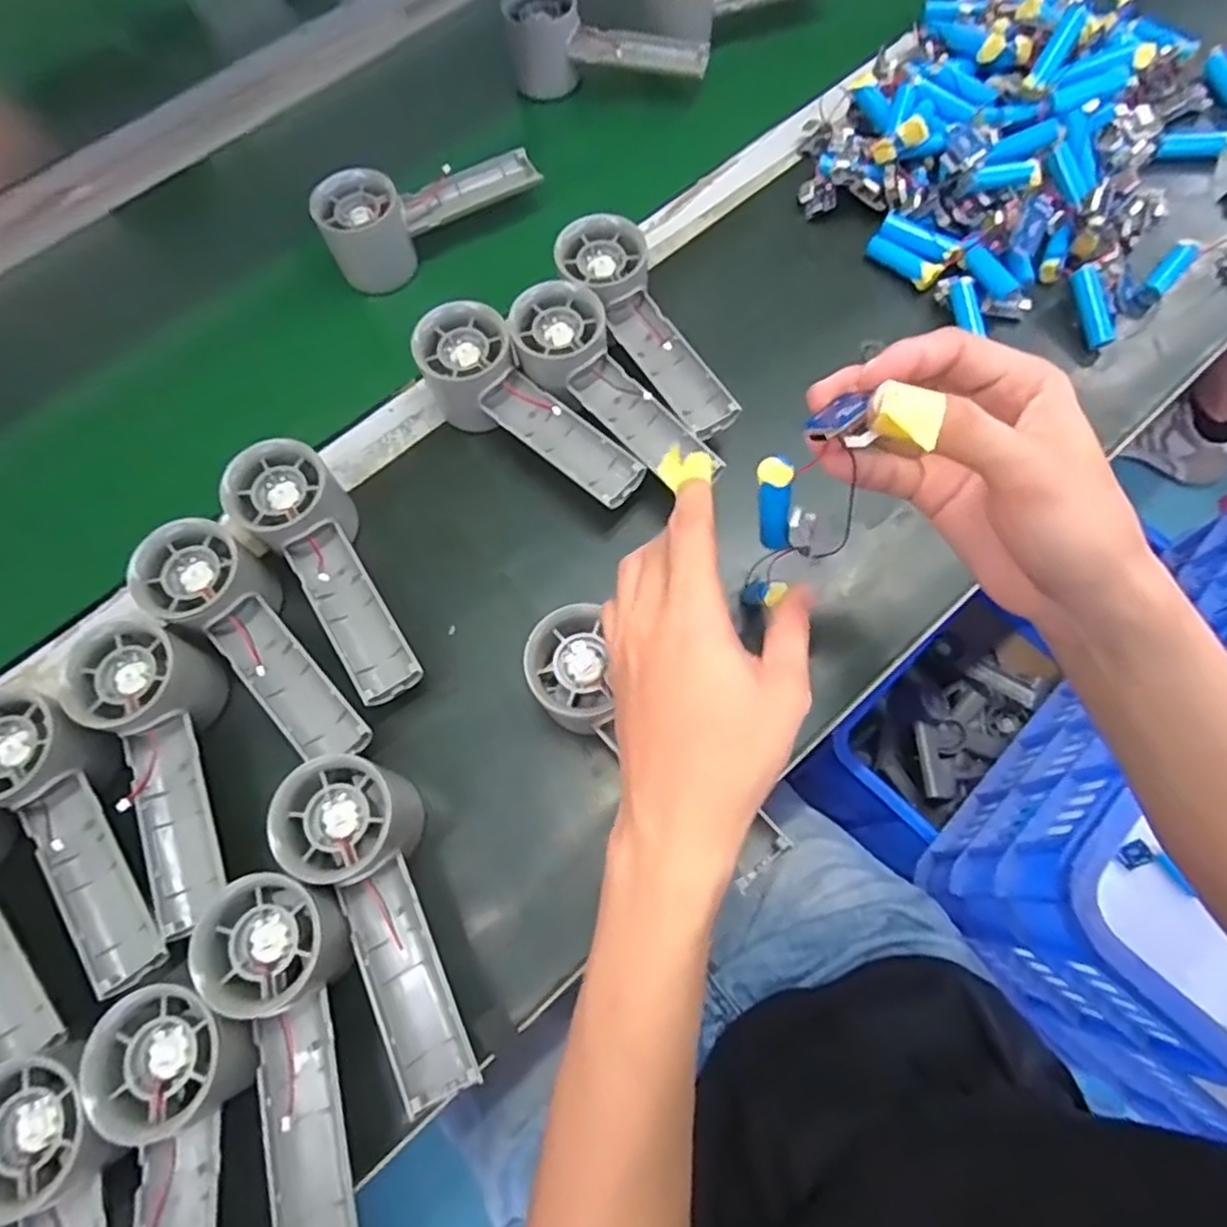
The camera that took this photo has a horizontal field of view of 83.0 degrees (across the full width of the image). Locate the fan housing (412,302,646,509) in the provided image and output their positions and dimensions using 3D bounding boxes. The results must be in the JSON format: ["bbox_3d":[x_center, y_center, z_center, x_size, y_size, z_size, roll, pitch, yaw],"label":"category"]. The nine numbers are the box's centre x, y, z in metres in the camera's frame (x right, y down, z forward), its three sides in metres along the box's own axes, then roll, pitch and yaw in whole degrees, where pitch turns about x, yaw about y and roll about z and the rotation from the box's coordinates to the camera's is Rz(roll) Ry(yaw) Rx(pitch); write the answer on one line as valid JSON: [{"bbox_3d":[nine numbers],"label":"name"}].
[{"bbox_3d":[-0.051,-0.119,0.430,0.156,0.054,0.050,40,75,4],"label":"fan housing"}]

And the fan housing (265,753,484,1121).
[{"bbox_3d":[-0.109,0.145,0.332,0.055,0.045,0.159,-24,81,-7],"label":"fan housing"}]

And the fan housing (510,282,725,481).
[{"bbox_3d":[0.001,-0.134,0.421,0.052,0.032,0.151,-42,87,-13],"label":"fan housing"}]

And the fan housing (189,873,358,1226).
[{"bbox_3d":[-0.140,0.196,0.304,0.055,0.027,0.156,-16,80,-4],"label":"fan housing"}]

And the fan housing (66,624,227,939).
[{"bbox_3d":[-0.233,0.083,0.363,0.054,0.046,0.152,-19,81,-5],"label":"fan housing"}]

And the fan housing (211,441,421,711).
[{"bbox_3d":[-0.160,-0.020,0.399,0.053,0.050,0.156,-31,84,-9],"label":"fan housing"}]

